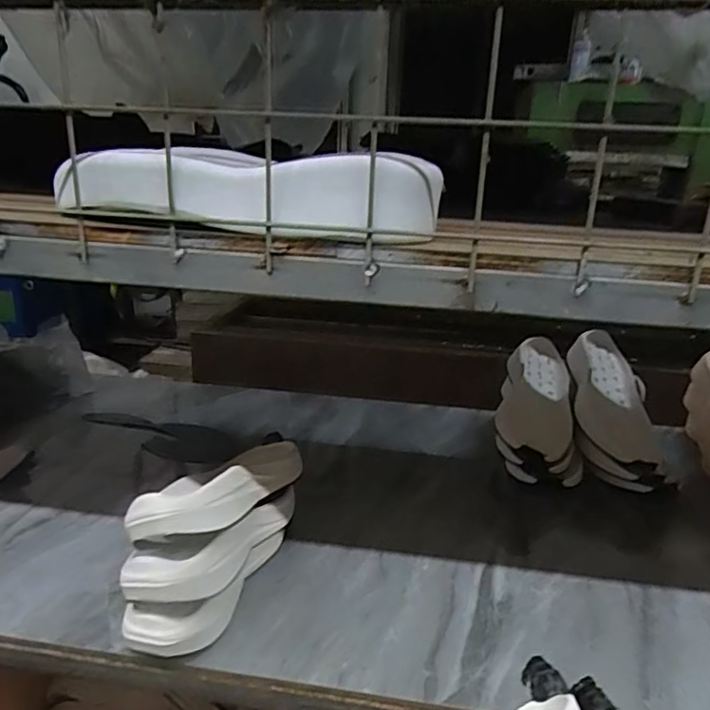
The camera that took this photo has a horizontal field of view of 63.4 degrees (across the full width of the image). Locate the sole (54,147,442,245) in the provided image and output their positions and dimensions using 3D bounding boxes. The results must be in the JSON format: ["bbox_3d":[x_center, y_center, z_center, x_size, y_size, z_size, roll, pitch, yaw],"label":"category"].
[{"bbox_3d":[-0.081,-0.116,0.399,0.275,0.050,0.078,7,20,14],"label":"sole"}]

